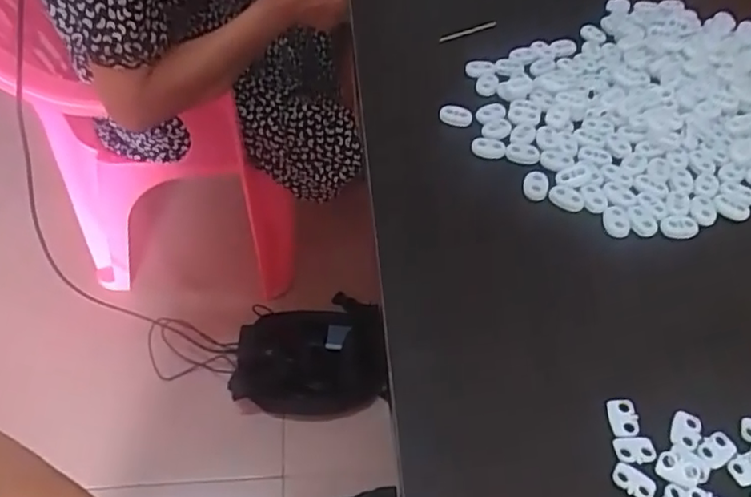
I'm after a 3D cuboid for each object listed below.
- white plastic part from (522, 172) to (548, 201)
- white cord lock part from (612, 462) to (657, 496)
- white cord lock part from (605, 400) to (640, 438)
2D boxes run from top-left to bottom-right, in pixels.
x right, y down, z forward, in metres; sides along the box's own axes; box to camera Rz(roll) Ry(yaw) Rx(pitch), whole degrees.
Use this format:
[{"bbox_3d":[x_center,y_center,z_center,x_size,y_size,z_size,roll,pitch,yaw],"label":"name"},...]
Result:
[{"bbox_3d":[0.102,-0.039,0.395,0.016,0.010,0.016,20,52,12],"label":"white plastic part"},{"bbox_3d":[0.118,0.106,0.284,0.019,0.004,0.012,30,55,19],"label":"white cord lock part"},{"bbox_3d":[0.120,0.082,0.303,0.014,0.004,0.017,3,51,-2],"label":"white cord lock part"}]

